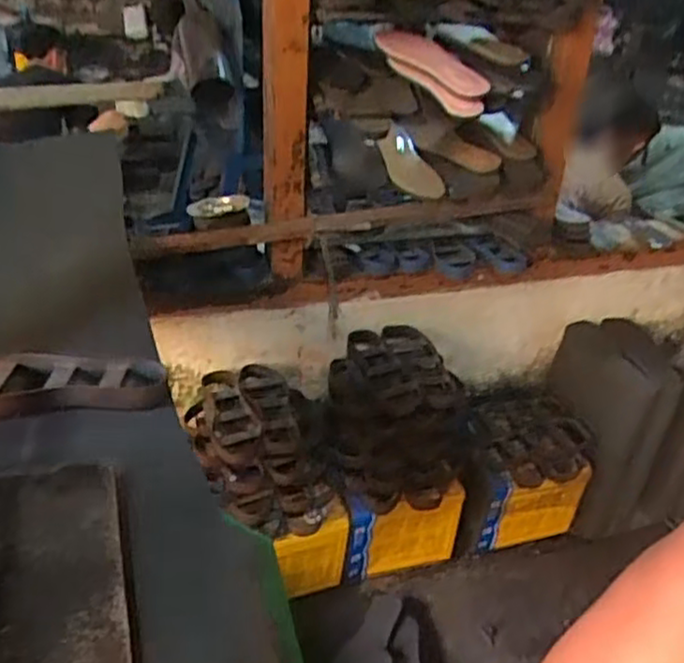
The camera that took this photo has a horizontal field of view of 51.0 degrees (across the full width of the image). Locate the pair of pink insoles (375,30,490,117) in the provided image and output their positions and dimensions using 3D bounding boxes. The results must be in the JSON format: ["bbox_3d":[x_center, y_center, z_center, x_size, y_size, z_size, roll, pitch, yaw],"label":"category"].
[{"bbox_3d":[0.161,-0.442,1.233,0.230,0.074,0.117,22,23,-27],"label":"pair of pink insoles"}]

